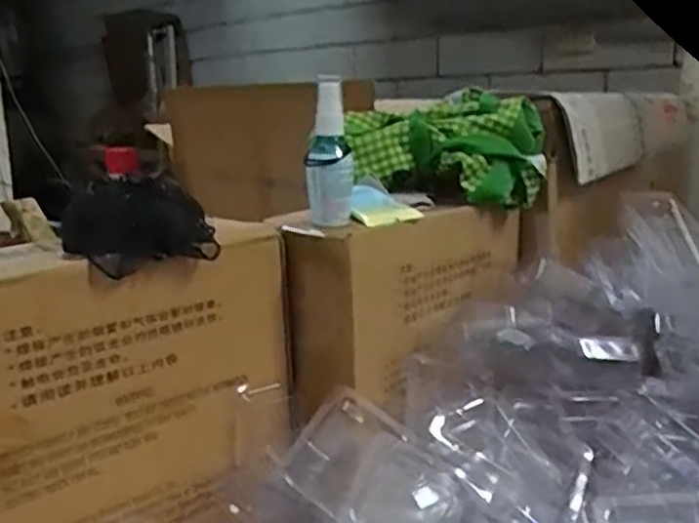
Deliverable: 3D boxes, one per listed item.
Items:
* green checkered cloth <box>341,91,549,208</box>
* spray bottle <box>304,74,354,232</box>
[{"bbox_3d":[0.093,-0.111,0.724,0.193,0.095,0.090,0,12,7],"label":"green checkered cloth"},{"bbox_3d":[-0.017,-0.088,0.598,0.038,0.114,0.033,-2,12,-1],"label":"spray bottle"}]

